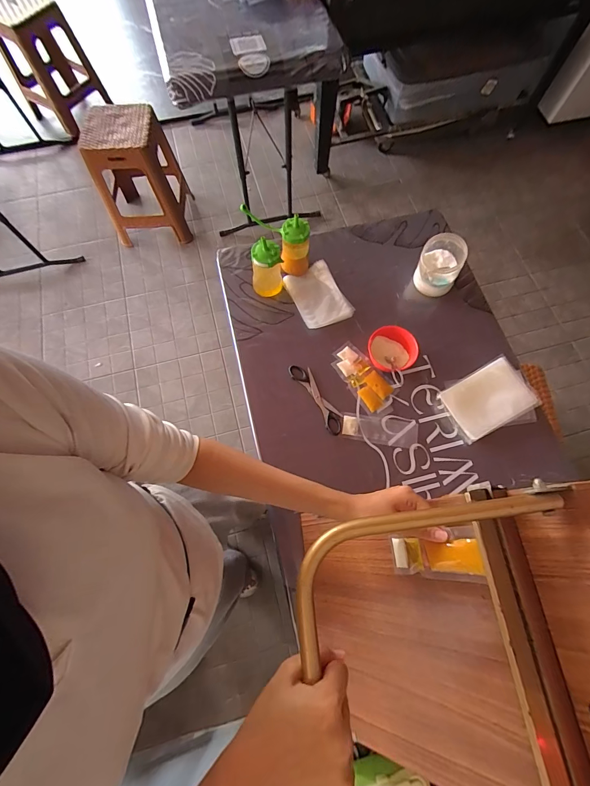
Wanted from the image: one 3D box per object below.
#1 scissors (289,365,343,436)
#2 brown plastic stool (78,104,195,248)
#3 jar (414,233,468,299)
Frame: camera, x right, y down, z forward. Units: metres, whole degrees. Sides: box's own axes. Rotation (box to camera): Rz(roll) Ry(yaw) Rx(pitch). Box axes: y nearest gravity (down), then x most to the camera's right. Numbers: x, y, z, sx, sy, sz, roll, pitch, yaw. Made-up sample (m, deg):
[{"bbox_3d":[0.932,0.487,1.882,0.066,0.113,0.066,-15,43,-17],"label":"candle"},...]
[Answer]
[{"bbox_3d":[0.047,0.009,0.708,0.043,0.008,0.173,-31,74,-12],"label":"scissors"},{"bbox_3d":[-0.714,-1.009,1.540,0.346,0.495,0.349,-4,71,-3],"label":"brown plastic stool"},{"bbox_3d":[0.320,-0.280,0.754,0.089,0.117,0.086,0,71,-1],"label":"jar"}]

